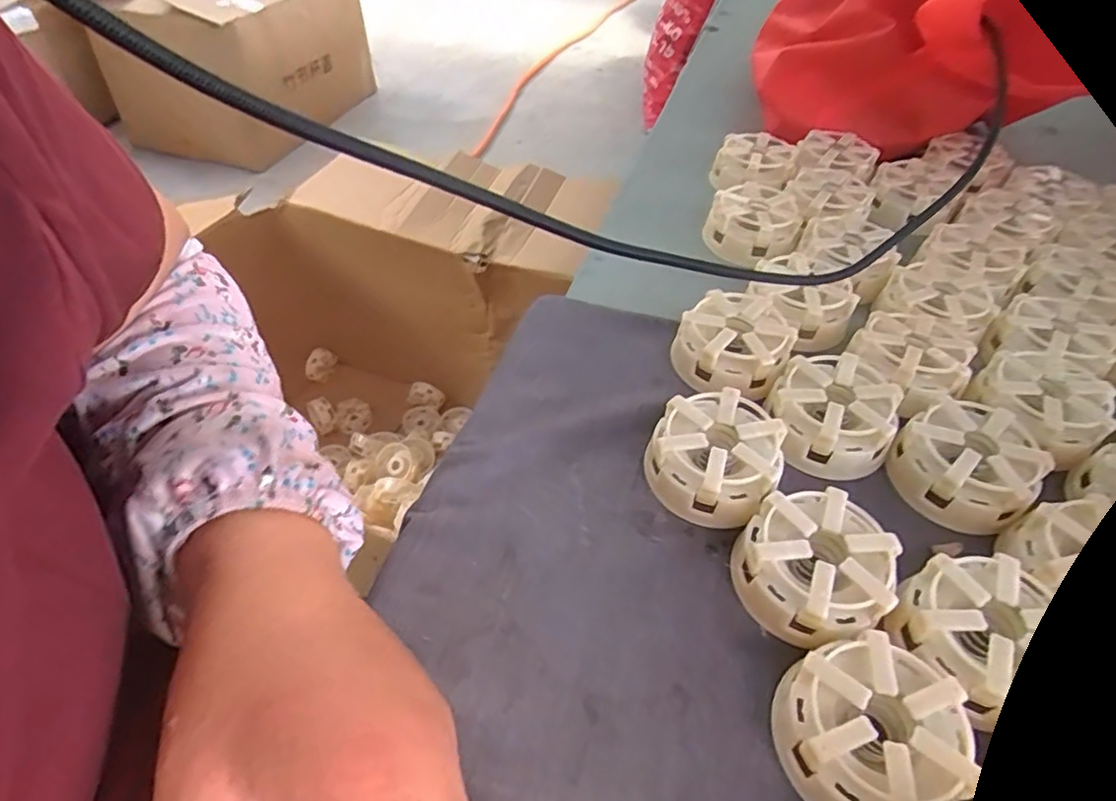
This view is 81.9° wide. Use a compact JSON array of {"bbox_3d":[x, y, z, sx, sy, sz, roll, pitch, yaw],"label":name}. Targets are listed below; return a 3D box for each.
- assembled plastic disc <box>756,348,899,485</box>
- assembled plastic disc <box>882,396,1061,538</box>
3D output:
[{"bbox_3d":[0.147,0.005,0.345,0.063,0.031,0.066,1,48,-1],"label":"assembled plastic disc"},{"bbox_3d":[0.207,0.029,0.324,0.065,0.030,0.061,1,48,-1],"label":"assembled plastic disc"}]

